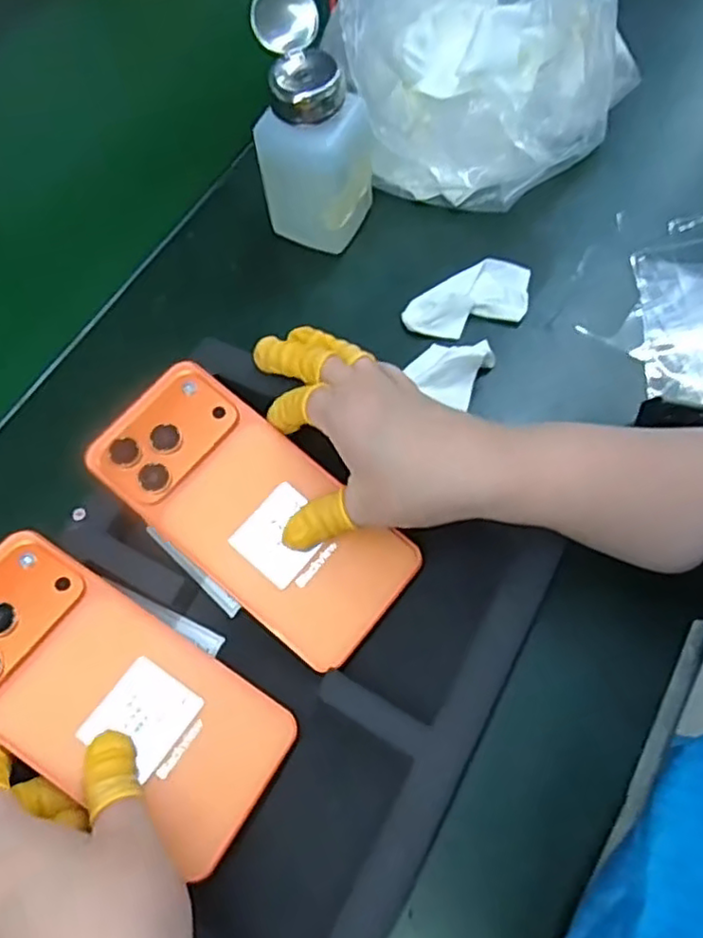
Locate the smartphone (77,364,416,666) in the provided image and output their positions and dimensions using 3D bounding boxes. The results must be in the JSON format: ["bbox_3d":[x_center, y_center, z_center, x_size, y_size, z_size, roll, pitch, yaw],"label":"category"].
[{"bbox_3d":[-0.048,0.019,0.327,0.160,0.008,0.076,42,73,9],"label":"smartphone"}]

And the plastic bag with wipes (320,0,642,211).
[{"bbox_3d":[0.073,-0.239,0.385,0.169,0.149,0.104,21,65,17],"label":"plastic bag with wipes"}]

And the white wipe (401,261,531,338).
[{"bbox_3d":[0.069,-0.102,0.395,0.076,0.013,0.039,-15,60,-2],"label":"white wipe"}]

